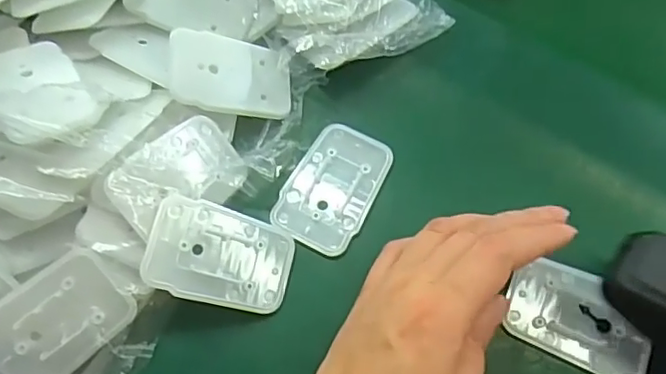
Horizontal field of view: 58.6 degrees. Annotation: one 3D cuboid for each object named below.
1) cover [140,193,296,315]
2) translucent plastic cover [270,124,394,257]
[{"bbox_3d":[-0.053,0.033,0.284,0.069,0.005,0.045,19,73,-23],"label":"cover"},{"bbox_3d":[0.000,0.000,0.314,0.044,0.005,0.068,28,68,11],"label":"translucent plastic cover"}]

